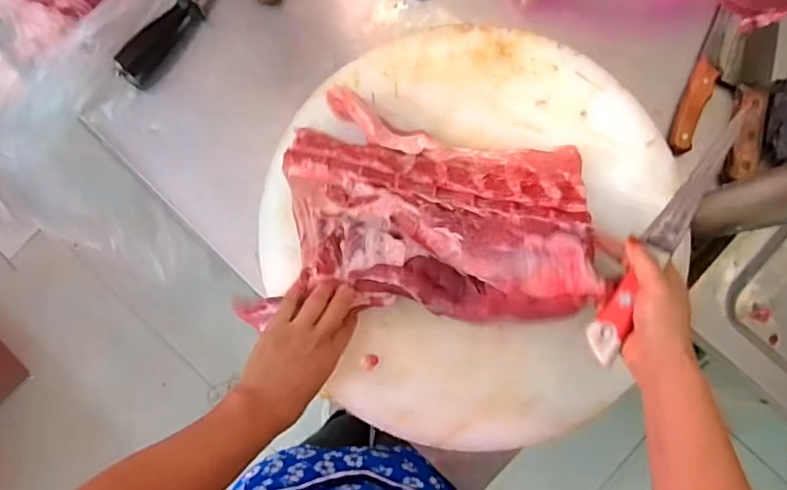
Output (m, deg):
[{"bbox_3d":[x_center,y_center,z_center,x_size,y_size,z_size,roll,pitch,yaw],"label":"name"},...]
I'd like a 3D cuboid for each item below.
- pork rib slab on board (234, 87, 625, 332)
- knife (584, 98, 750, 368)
[{"bbox_3d":[0.044,-0.024,0.552,0.325,0.068,0.224,4,85,3],"label":"pork rib slab on board"},{"bbox_3d":[0.256,-0.009,0.510,0.030,0.022,0.262,32,87,5],"label":"knife"}]

